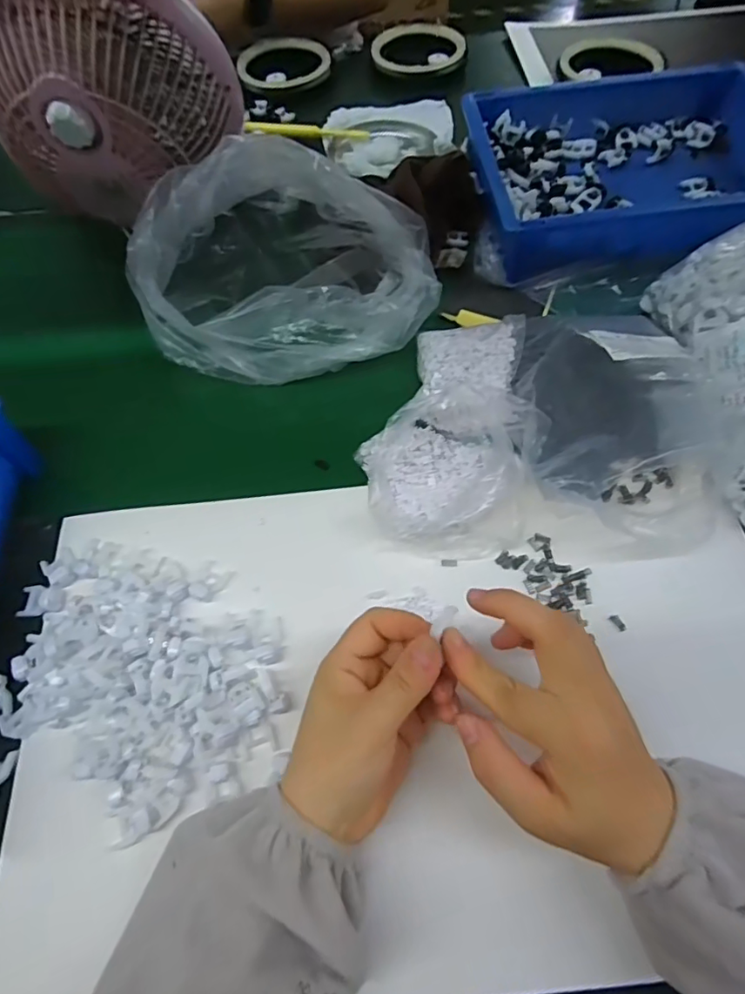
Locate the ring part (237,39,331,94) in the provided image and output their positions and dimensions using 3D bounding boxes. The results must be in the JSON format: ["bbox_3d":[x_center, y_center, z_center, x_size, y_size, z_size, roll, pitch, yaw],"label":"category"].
[{"bbox_3d":[-0.120,-0.590,0.714,0.121,0.017,0.126,-11,63,-2],"label":"ring part"}]

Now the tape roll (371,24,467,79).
[{"bbox_3d":[0.064,-0.609,0.720,0.126,0.022,0.103,23,67,14],"label":"tape roll"}]

